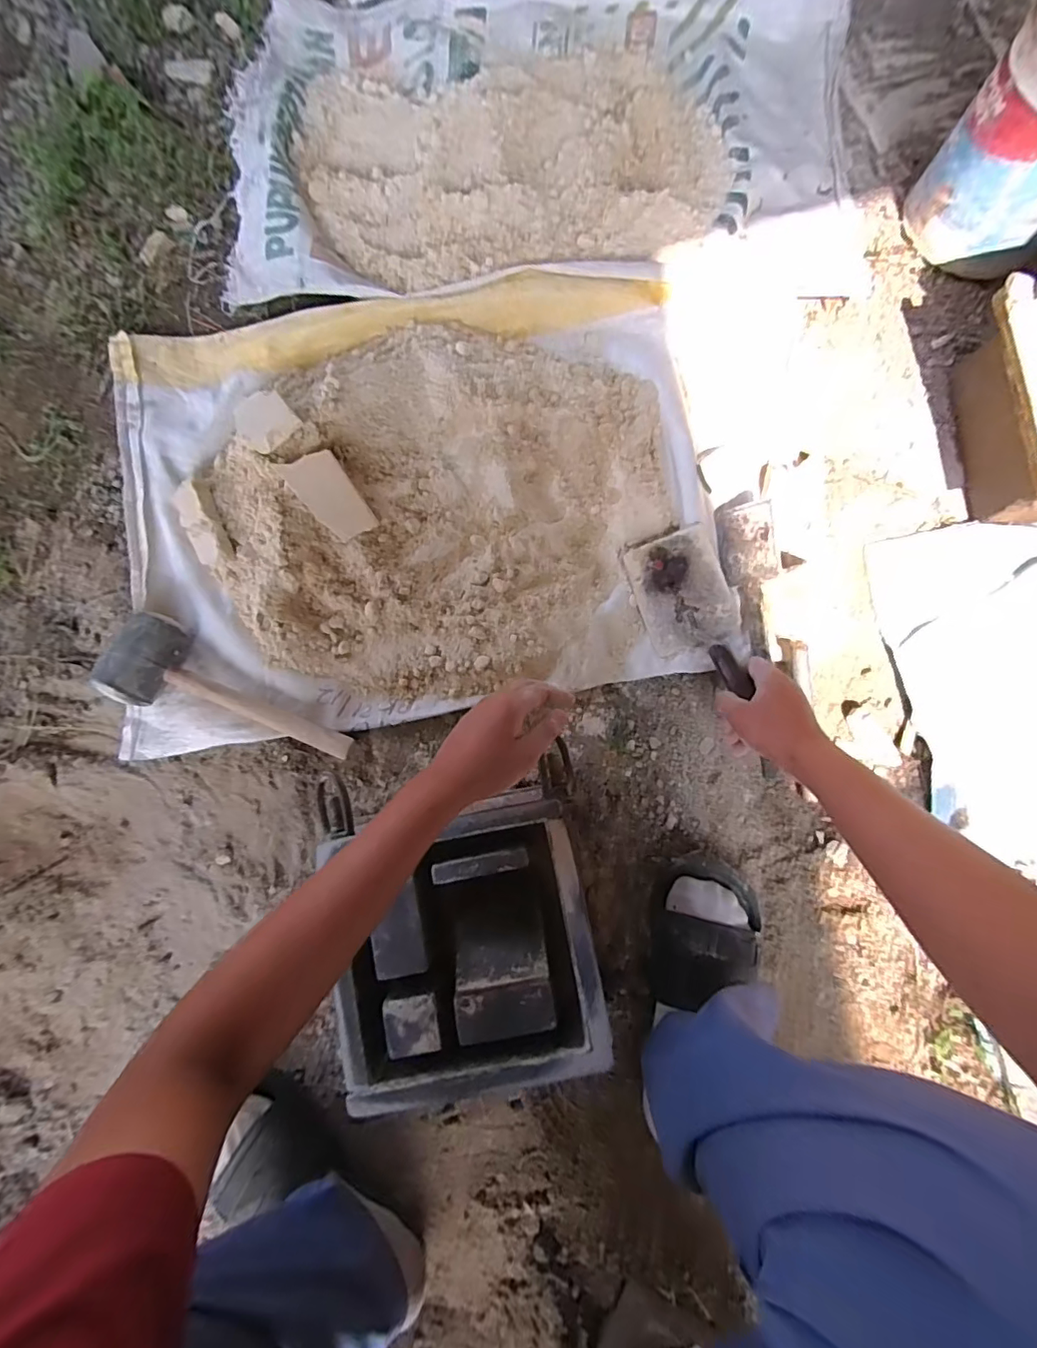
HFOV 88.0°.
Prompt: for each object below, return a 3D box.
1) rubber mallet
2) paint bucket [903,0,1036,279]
[{"bbox_3d":[-0.326,0.025,0.607,0.279,0.058,0.103,23,81,5],"label":"rubber mallet"},{"bbox_3d":[0.604,-0.618,0.628,0.167,0.191,0.188,38,82,7],"label":"paint bucket"}]

